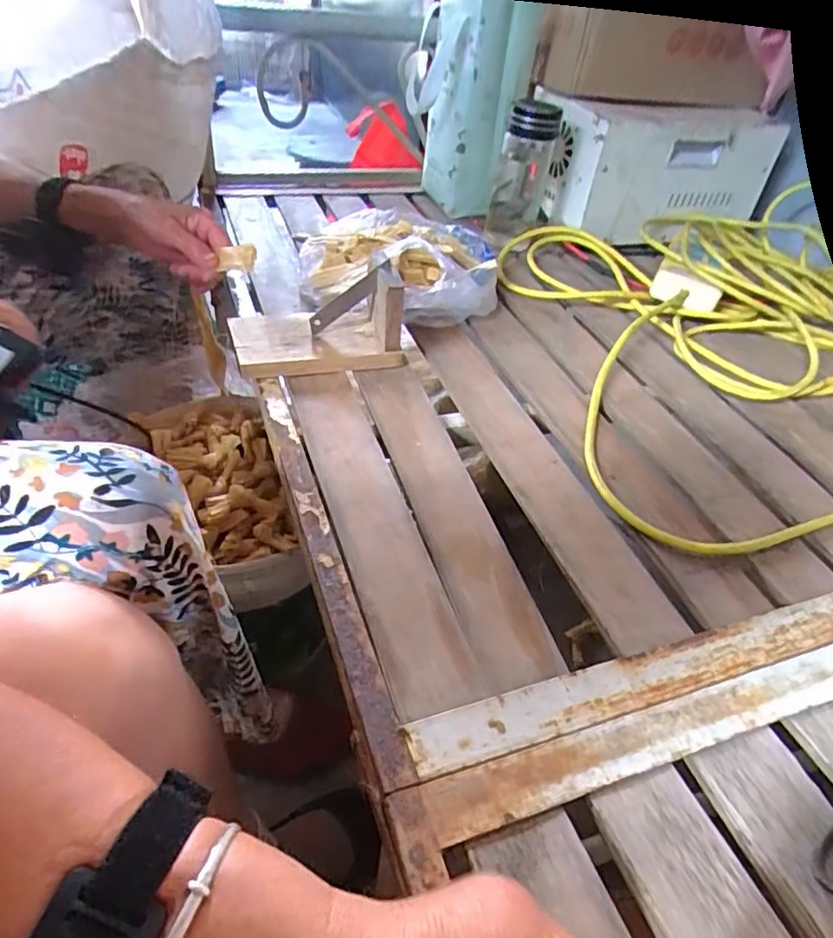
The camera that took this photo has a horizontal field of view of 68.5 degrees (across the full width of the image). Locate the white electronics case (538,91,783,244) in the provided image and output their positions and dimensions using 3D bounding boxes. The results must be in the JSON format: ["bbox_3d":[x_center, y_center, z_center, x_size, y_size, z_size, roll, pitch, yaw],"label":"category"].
[{"bbox_3d":[0.347,-0.457,0.931,0.317,0.176,0.180,-7,42,-16],"label":"white electronics case"}]

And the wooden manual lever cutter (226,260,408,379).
[{"bbox_3d":[-0.100,-0.148,0.601,0.165,0.086,0.080,-9,43,-18],"label":"wooden manual lever cutter"}]

